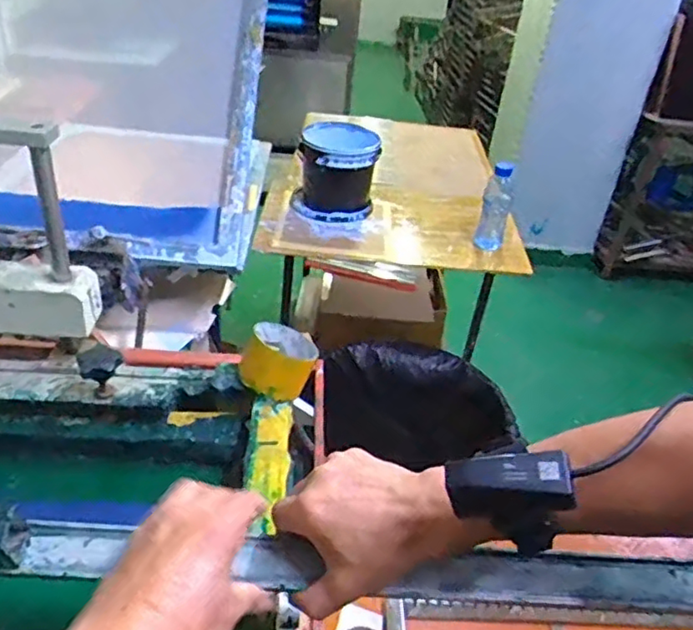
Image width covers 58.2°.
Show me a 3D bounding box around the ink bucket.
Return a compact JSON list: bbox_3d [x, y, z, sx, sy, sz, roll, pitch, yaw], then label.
[{"bbox_3d":[-0.028,-0.367,1.615,0.207,0.198,0.212,5,35,-3],"label":"ink bucket"}]

